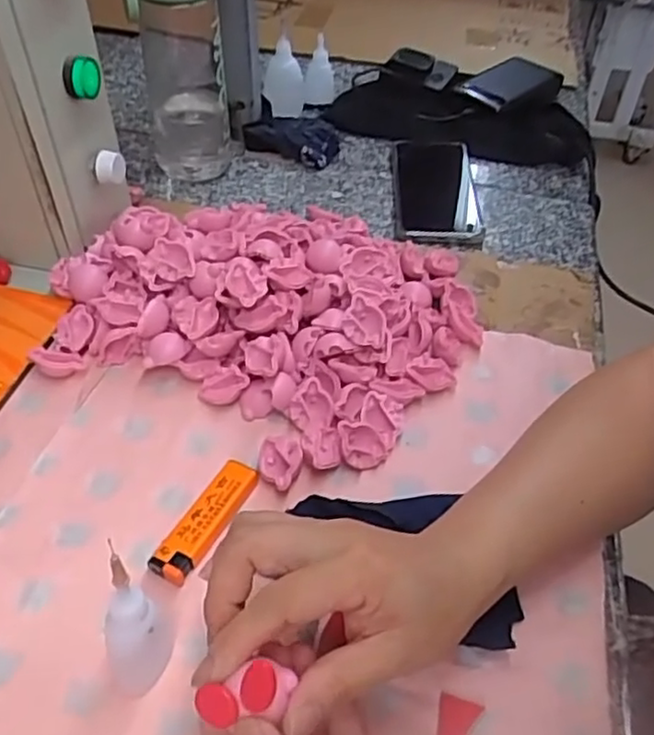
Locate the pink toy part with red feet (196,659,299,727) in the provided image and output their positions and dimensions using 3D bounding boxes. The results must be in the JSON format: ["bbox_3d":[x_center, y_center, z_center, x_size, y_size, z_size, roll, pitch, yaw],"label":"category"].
[{"bbox_3d":[-0.030,0.121,0.256,0.037,0.011,0.018,-13,49,-8],"label":"pink toy part with red feet"}]

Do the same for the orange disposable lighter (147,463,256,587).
[{"bbox_3d":[-0.070,0.089,0.399,0.025,0.014,0.080,25,50,18],"label":"orange disposable lighter"}]

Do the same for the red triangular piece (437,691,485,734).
[{"bbox_3d":[0.062,0.177,0.324,0.019,0.006,0.039,11,47,6],"label":"red triangular piece"}]

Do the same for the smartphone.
[{"bbox_3d":[0.108,-0.176,0.669,0.082,0.011,0.164,4,47,-1],"label":"smartphone"}]

